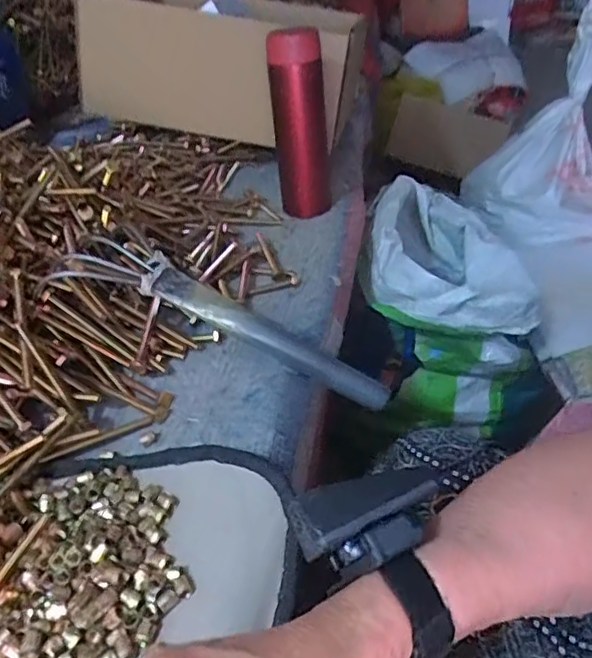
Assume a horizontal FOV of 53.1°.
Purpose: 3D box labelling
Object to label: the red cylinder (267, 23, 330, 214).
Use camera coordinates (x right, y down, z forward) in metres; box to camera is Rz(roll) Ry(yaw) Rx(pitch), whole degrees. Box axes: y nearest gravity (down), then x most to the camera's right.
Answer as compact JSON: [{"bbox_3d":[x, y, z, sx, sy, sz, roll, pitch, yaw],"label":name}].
[{"bbox_3d":[0.006,-0.242,0.703,0.064,0.207,0.059,-5,37,0],"label":"red cylinder"}]

